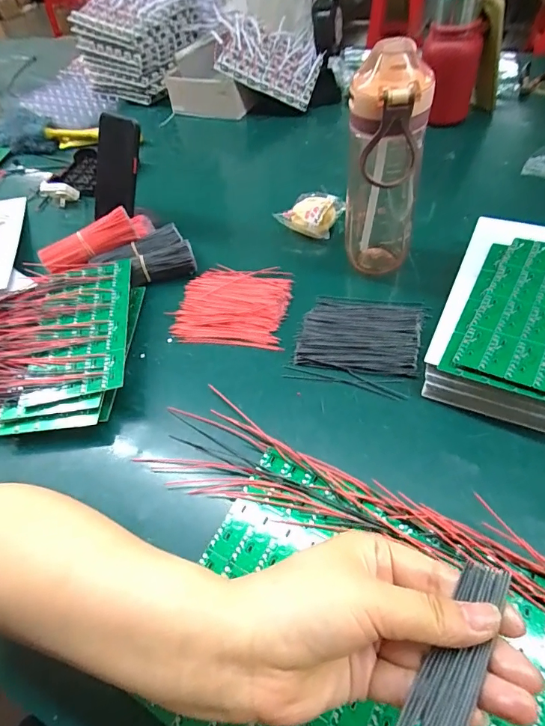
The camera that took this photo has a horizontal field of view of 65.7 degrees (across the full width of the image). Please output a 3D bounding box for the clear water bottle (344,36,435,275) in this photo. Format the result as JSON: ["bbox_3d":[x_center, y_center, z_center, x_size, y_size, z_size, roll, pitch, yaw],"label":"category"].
[{"bbox_3d":[0.112,-0.188,0.429,0.074,0.220,0.082,10,54,15],"label":"clear water bottle"}]

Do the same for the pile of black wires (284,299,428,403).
[{"bbox_3d":[0.090,-0.026,0.439,0.118,0.017,0.121,12,55,16],"label":"pile of black wires"}]

